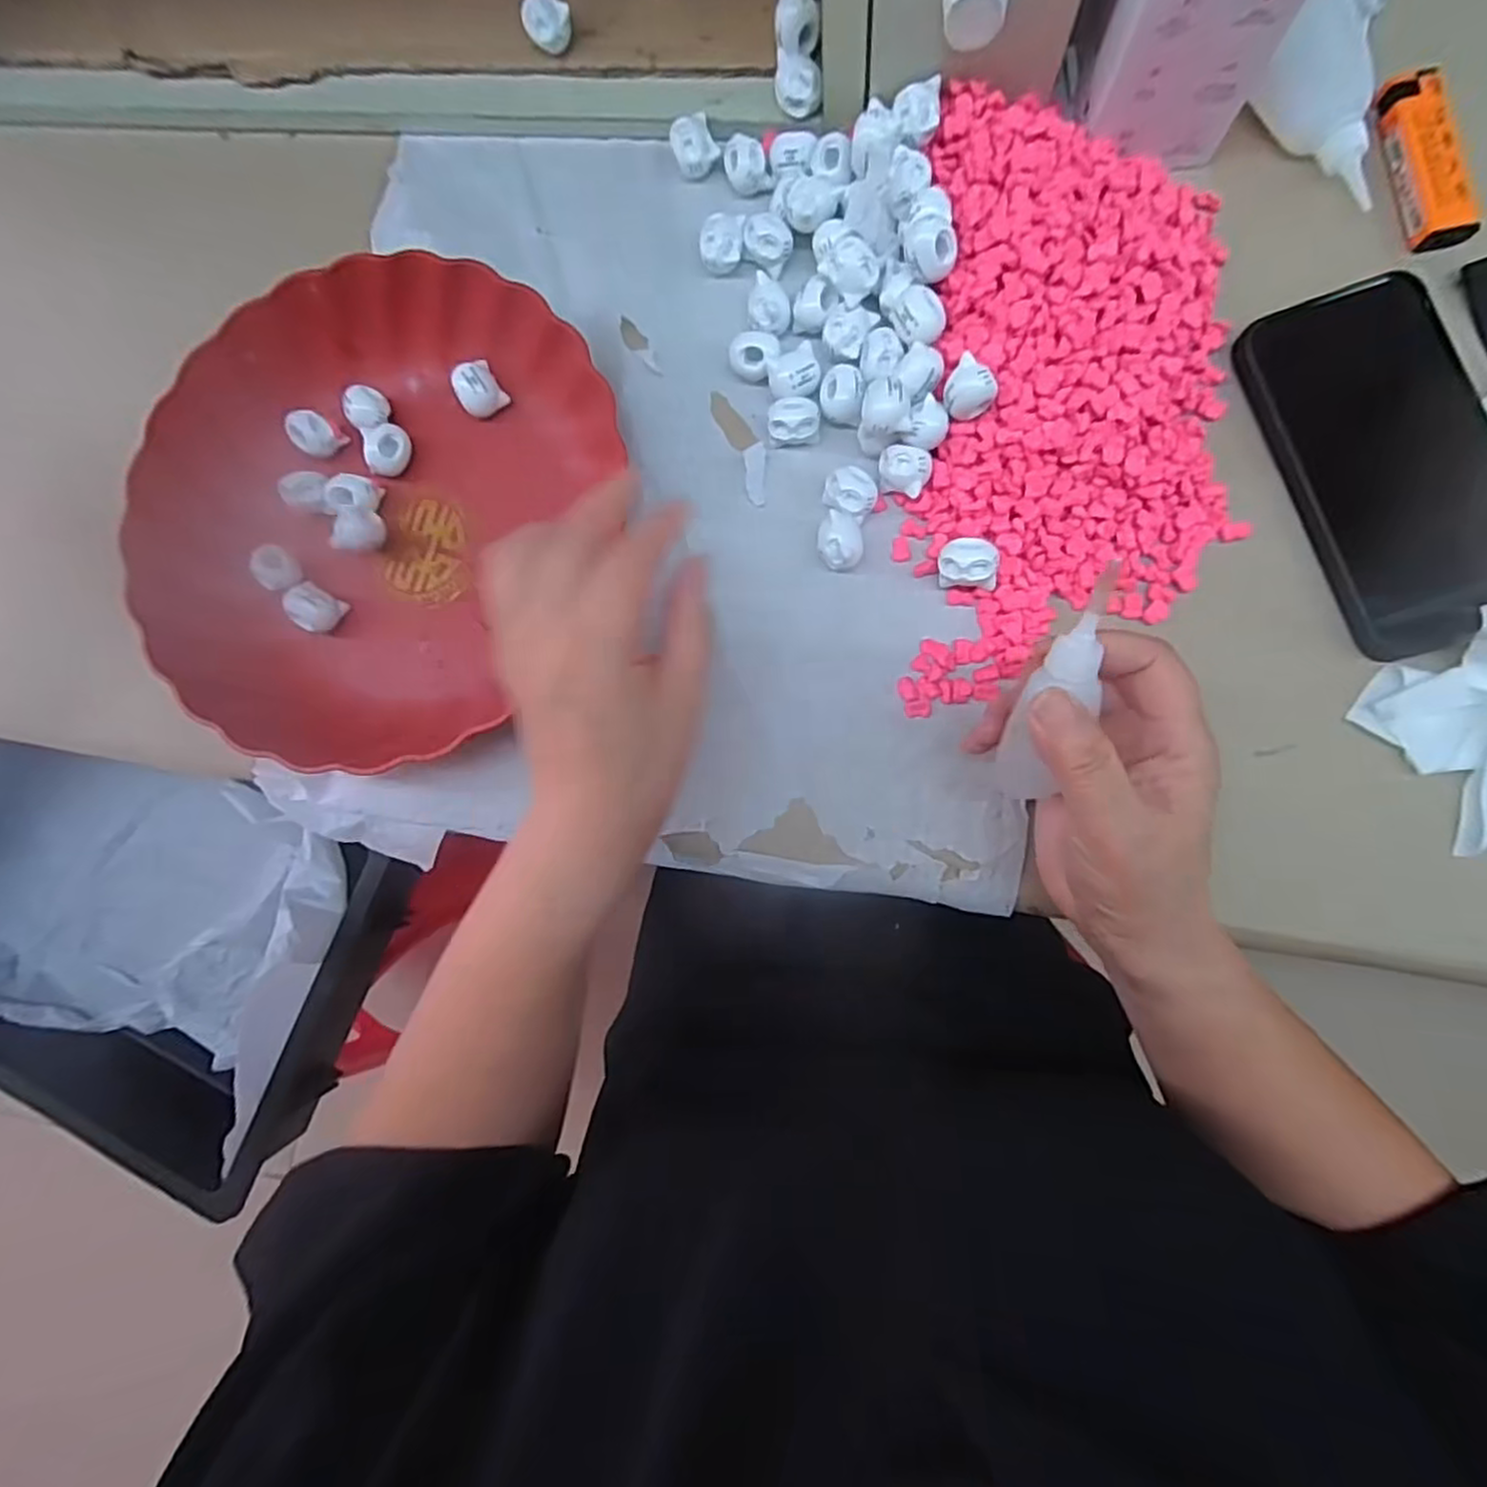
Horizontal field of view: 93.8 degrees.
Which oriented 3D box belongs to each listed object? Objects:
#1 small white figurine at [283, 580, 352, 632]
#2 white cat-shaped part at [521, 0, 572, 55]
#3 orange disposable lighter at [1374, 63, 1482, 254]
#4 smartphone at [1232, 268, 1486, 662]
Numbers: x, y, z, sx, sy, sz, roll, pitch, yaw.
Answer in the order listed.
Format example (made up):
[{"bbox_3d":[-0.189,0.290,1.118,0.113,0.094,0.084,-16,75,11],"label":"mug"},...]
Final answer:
[{"bbox_3d":[-0.219,-0.068,0.353,0.018,0.019,0.021,32,88,9],"label":"small white figurine"},{"bbox_3d":[-0.102,-0.376,0.363,0.021,0.021,0.021,-42,81,1],"label":"white cat-shaped part"},{"bbox_3d":[0.312,-0.267,0.316,0.022,0.009,0.082,-10,83,5],"label":"orange disposable lighter"},{"bbox_3d":[0.282,-0.124,0.302,0.080,0.011,0.167,-13,83,5],"label":"smartphone"}]

